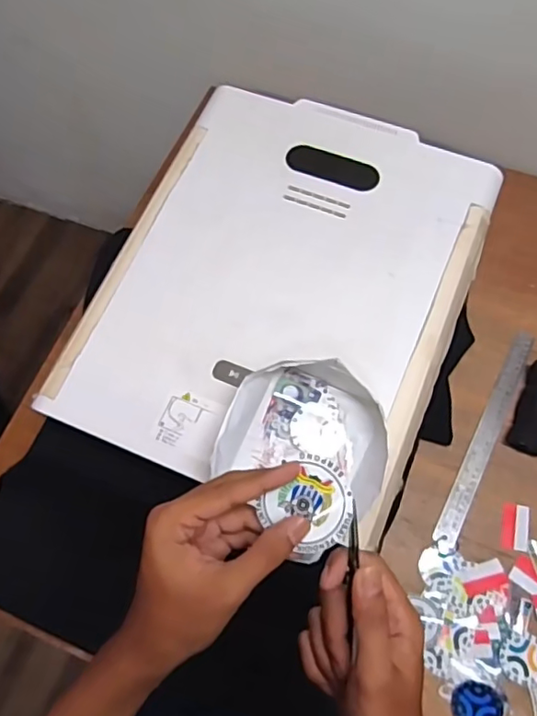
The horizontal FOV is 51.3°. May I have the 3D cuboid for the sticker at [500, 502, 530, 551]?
[{"bbox_3d":[0.315,0.215,0.711,0.030,0.004,0.057,6,64,20],"label":"sticker"}]

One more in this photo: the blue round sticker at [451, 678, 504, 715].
[{"bbox_3d":[0.237,0.397,0.633,0.053,0.006,0.055,4,71,25],"label":"blue round sticker"}]

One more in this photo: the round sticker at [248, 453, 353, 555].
[{"bbox_3d":[0.029,0.096,0.365,0.058,0.004,0.058,0,92,9],"label":"round sticker"}]

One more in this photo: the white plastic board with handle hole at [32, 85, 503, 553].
[{"bbox_3d":[0.022,-0.095,0.663,0.398,0.025,0.497,21,71,9],"label":"white plastic board with handle hole"}]

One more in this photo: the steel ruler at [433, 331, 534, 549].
[{"bbox_3d":[0.296,0.099,0.754,0.027,0.009,0.316,26,72,11],"label":"steel ruler"}]

